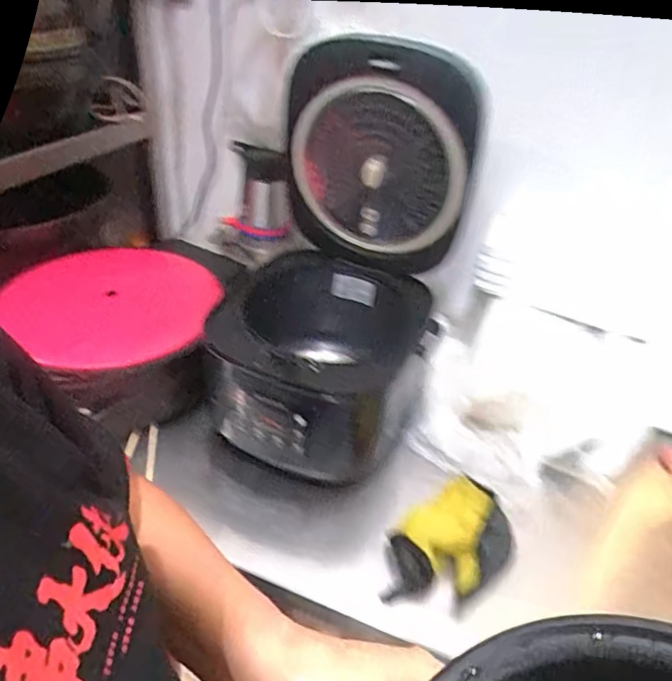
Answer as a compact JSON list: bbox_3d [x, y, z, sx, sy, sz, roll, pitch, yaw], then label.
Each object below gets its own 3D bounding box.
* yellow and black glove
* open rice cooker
[{"bbox_3d":[0.143,0.235,0.617,0.186,0.060,0.110,-26,48,-35],"label":"yellow and black glove"},{"bbox_3d":[-0.013,-0.104,0.647,0.288,0.425,0.324,12,38,8],"label":"open rice cooker"}]

